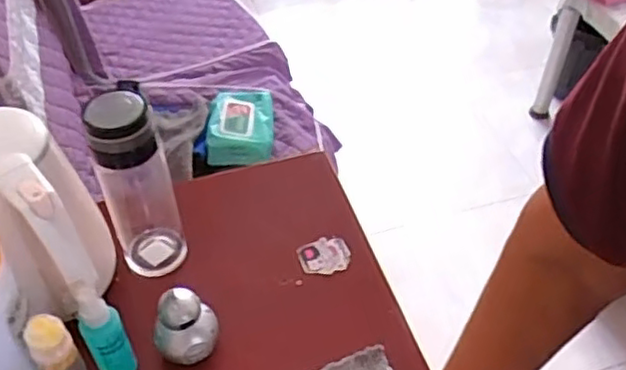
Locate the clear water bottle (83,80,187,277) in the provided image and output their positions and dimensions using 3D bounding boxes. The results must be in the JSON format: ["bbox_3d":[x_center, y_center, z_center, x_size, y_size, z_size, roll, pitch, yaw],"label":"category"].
[{"bbox_3d":[-0.182,-0.001,0.691,0.067,0.220,0.076,-17,48,-16],"label":"clear water bottle"}]

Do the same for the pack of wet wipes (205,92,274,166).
[{"bbox_3d":[-0.138,-0.119,1.297,0.122,0.050,0.201,-2,46,-1],"label":"pack of wet wipes"}]

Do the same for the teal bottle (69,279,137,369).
[{"bbox_3d":[-0.194,0.138,0.623,0.036,0.127,0.033,-22,50,-20],"label":"teal bottle"}]

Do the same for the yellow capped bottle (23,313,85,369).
[{"bbox_3d":[-0.206,0.163,0.567,0.031,0.159,0.025,-23,50,-21],"label":"yellow capped bottle"}]

